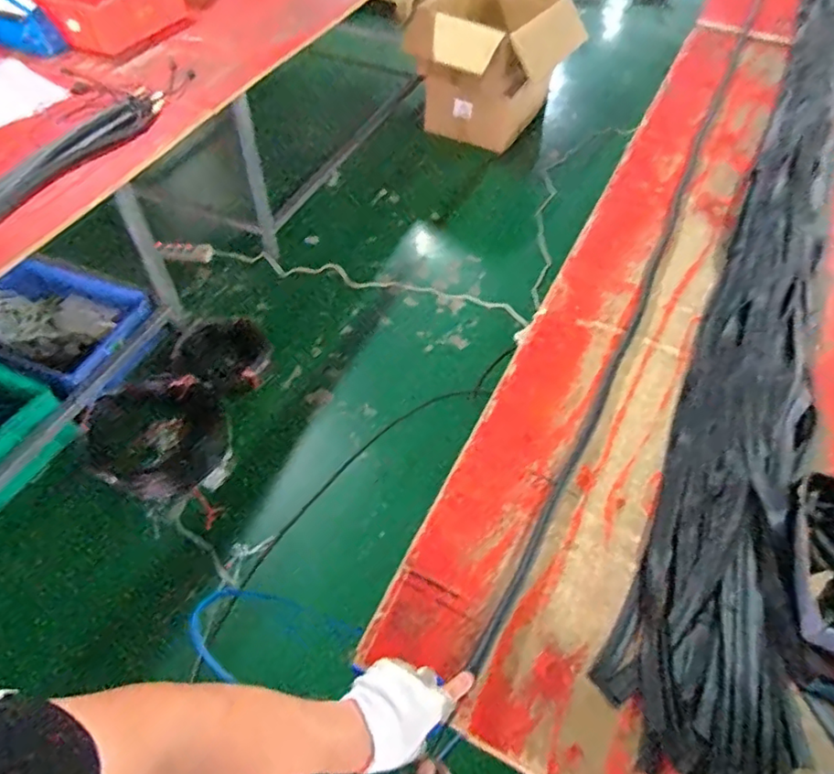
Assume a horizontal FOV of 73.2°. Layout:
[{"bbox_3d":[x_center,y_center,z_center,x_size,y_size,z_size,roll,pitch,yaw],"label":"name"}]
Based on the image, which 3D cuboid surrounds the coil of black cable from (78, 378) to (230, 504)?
[{"bbox_3d":[-0.800,0.137,1.738,0.416,0.060,0.385,28,57,18],"label":"coil of black cable"}]

